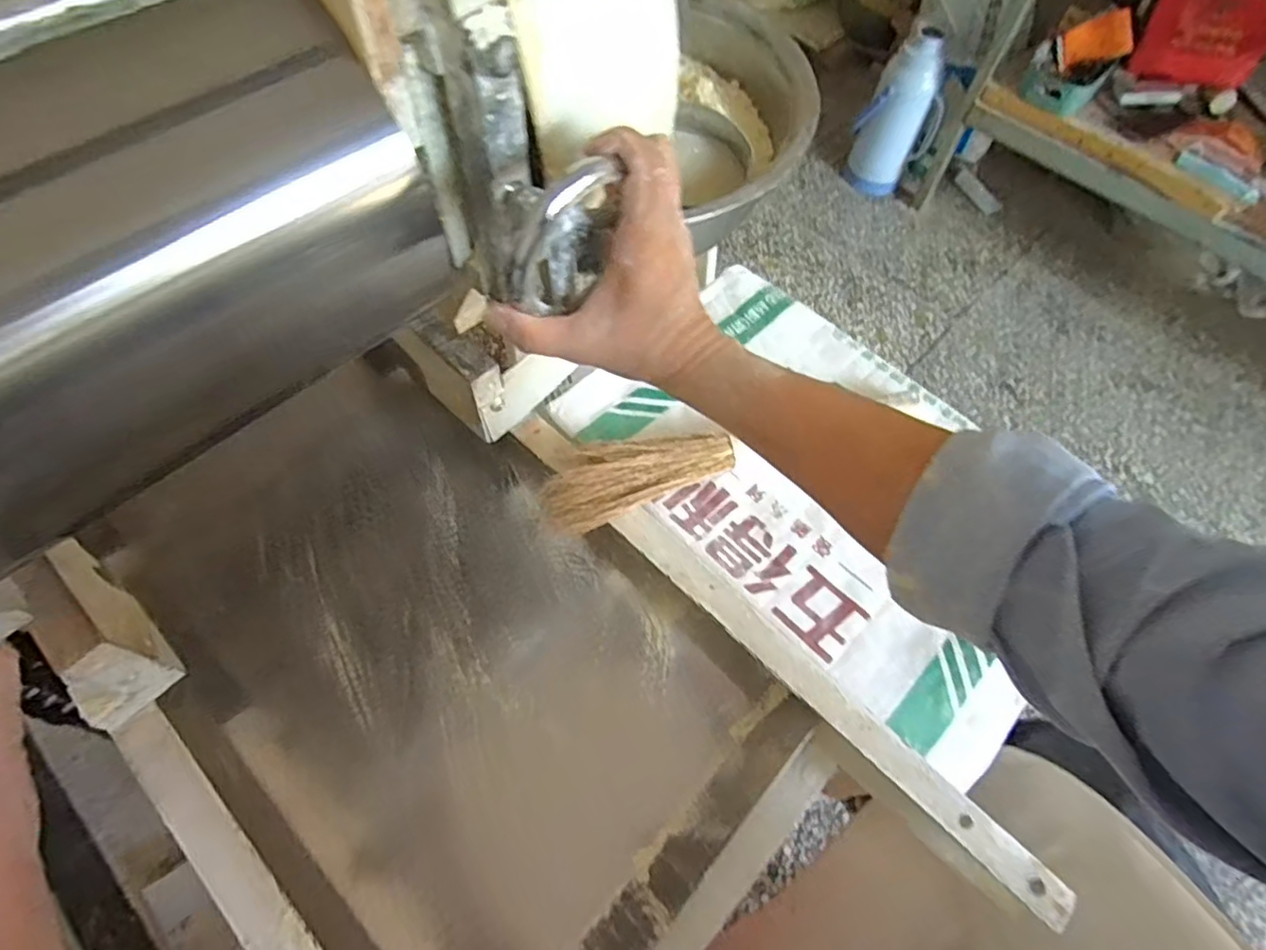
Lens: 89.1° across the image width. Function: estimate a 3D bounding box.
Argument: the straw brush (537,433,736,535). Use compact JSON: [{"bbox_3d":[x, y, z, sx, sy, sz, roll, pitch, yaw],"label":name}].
[{"bbox_3d":[0.001,-0.005,0.623,0.191,0.034,0.071,-25,66,-16],"label":"straw brush"}]

